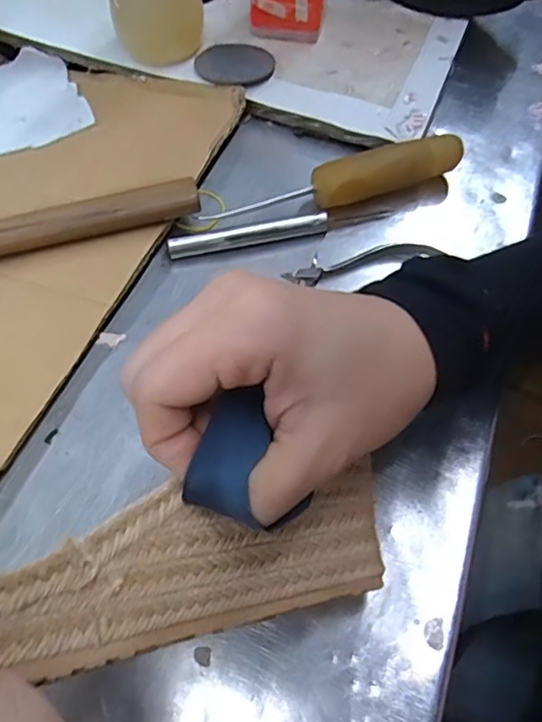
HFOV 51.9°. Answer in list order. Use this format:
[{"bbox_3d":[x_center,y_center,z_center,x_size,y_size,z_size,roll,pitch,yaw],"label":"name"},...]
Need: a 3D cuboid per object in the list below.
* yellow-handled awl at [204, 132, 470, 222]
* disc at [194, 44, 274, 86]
[{"bbox_3d":[0.044,-0.113,0.361,0.174,0.028,0.024,-18,63,-11],"label":"yellow-handled awl"},{"bbox_3d":[-0.026,-0.217,0.407,0.055,0.009,0.054,0,61,-1],"label":"disc"}]

